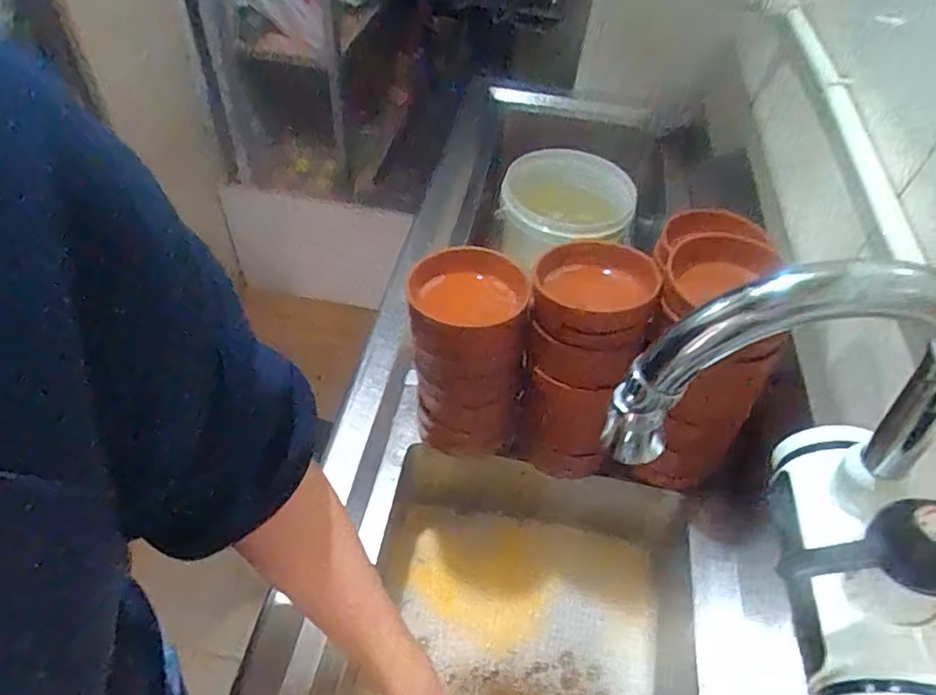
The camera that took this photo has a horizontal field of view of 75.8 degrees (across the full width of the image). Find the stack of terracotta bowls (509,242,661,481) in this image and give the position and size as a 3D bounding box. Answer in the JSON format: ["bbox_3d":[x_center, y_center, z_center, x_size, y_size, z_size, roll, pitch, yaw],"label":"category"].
[{"bbox_3d":[0.105,0.014,0.610,0.100,0.203,0.127,15,50,8],"label":"stack of terracotta bowls"}]

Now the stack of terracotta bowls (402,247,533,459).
[{"bbox_3d":[-0.005,0.009,0.631,0.113,0.207,0.121,2,49,-4],"label":"stack of terracotta bowls"}]

